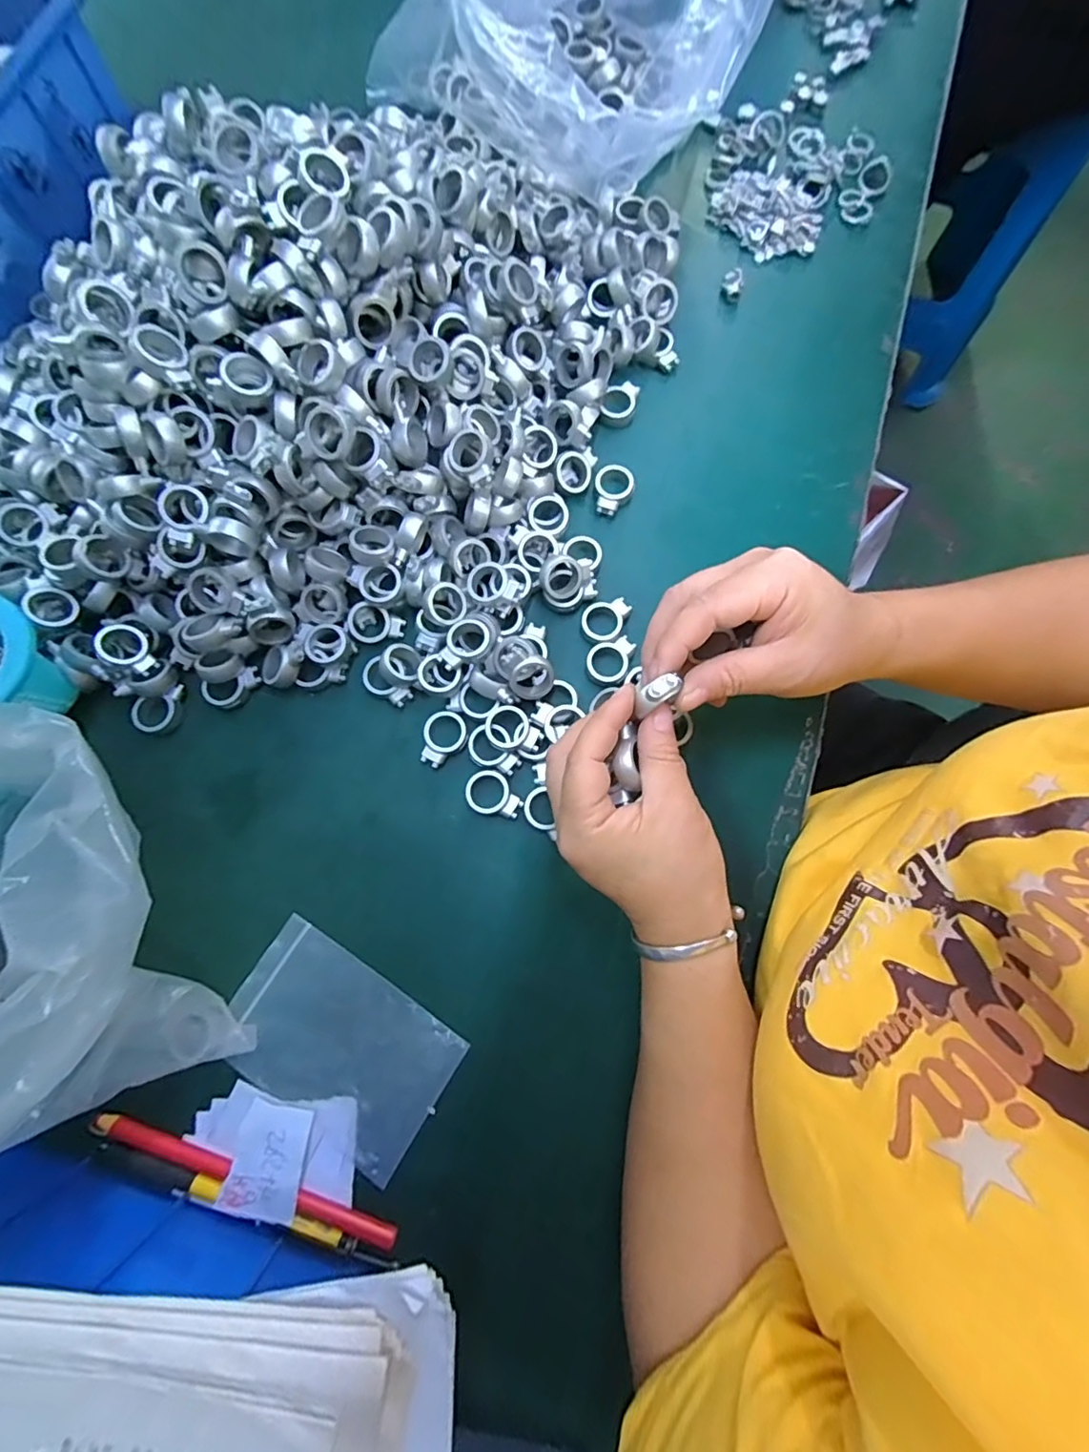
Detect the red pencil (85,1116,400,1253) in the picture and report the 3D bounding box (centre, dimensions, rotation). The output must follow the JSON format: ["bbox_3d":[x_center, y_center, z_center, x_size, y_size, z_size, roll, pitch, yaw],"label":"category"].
[{"bbox_3d":[-0.153,0.232,0.279,0.163,0.010,0.010,19,79,5],"label":"red pencil"}]

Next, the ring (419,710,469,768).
[{"bbox_3d":[-0.061,0.008,0.329,0.027,0.007,0.034,22,79,5],"label":"ring"}]

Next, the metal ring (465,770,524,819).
[{"bbox_3d":[-0.030,0.041,0.321,0.034,0.006,0.025,27,80,6],"label":"metal ring"}]

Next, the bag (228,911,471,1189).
[{"bbox_3d":[-0.112,0.172,0.296,0.123,0.006,0.076,33,76,8],"label":"bag"}]

